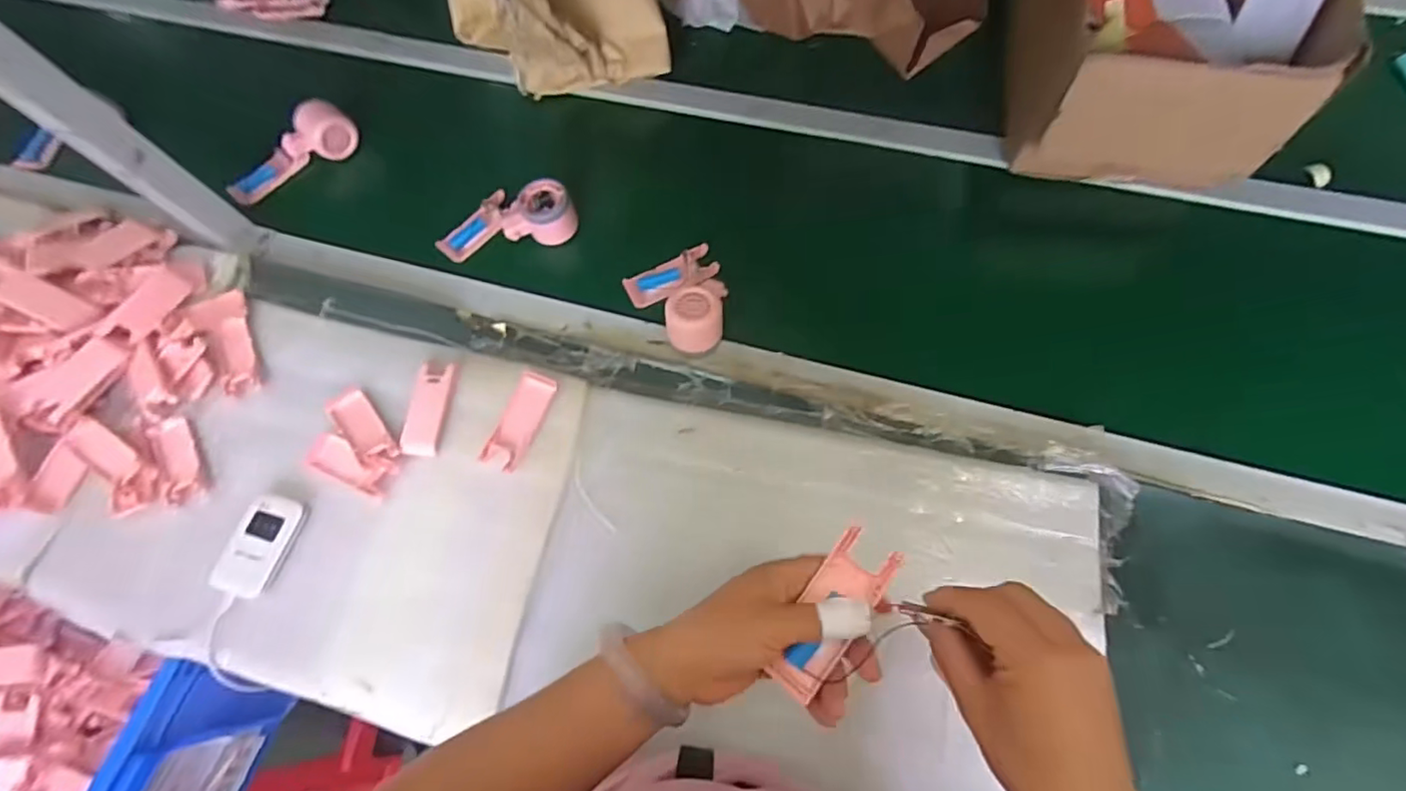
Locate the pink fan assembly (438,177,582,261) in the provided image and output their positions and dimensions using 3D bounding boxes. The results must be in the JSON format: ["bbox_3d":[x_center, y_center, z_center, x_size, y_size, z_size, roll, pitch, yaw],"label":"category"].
[{"bbox_3d":[-0.234,-0.215,0.708,0.162,0.054,0.082,-8,67,0],"label":"pink fan assembly"}]

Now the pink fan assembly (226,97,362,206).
[{"bbox_3d":[-0.530,-0.308,0.773,0.173,0.060,0.047,-31,68,7],"label":"pink fan assembly"}]

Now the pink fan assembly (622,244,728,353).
[{"bbox_3d":[-0.015,-0.110,0.641,0.100,0.060,0.127,-30,69,-9],"label":"pink fan assembly"}]

